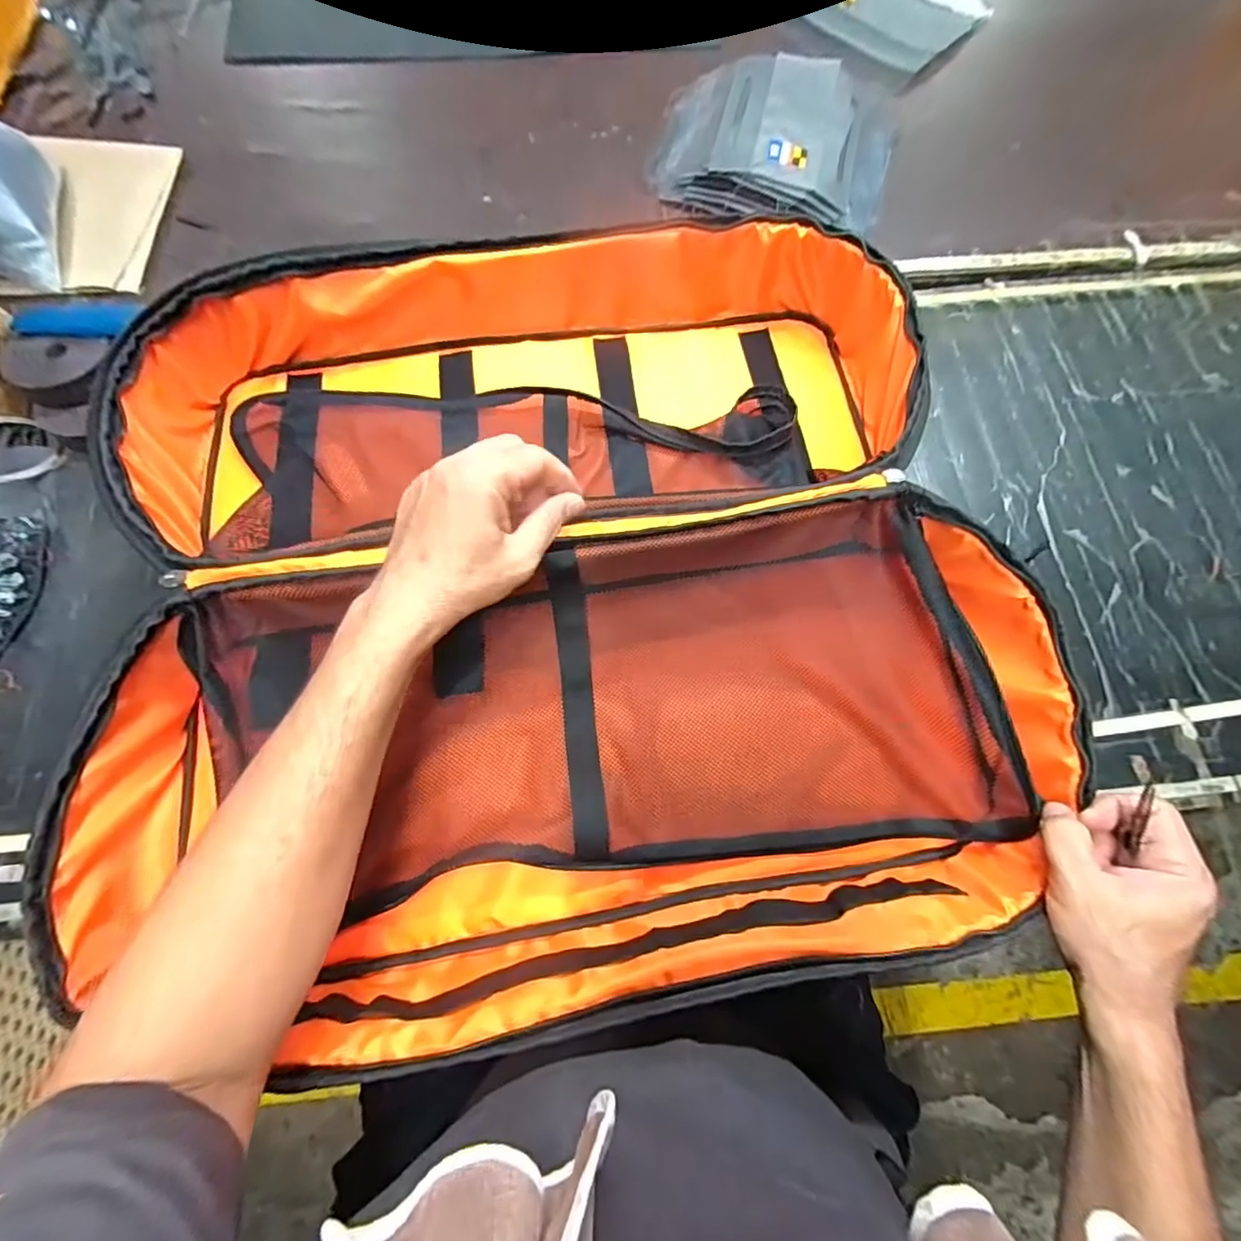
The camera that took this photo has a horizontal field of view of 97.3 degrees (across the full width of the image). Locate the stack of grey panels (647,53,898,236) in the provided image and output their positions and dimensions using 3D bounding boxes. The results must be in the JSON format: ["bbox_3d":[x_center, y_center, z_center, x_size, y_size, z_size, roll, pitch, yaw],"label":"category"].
[{"bbox_3d":[0.196,-0.607,0.693,0.295,0.046,0.259,10,73,1],"label":"stack of grey panels"}]

